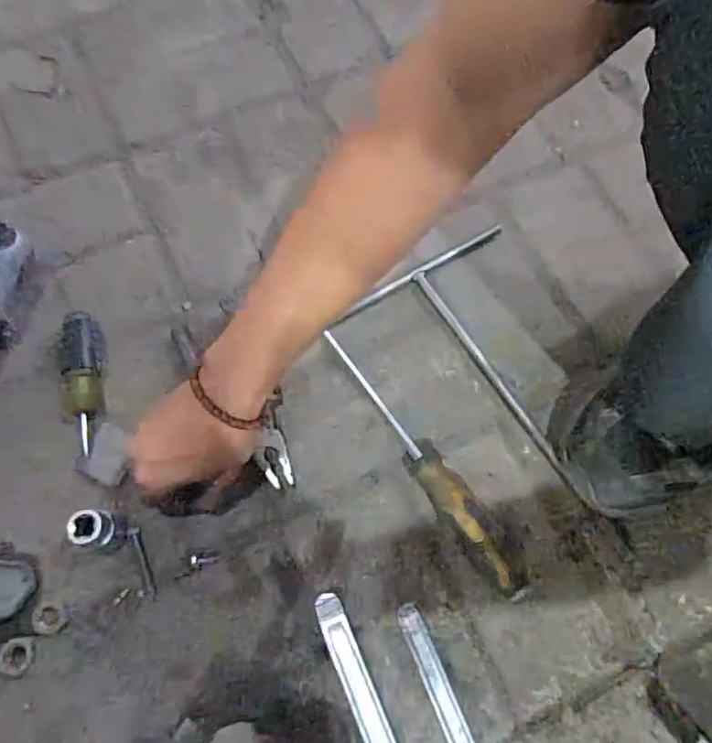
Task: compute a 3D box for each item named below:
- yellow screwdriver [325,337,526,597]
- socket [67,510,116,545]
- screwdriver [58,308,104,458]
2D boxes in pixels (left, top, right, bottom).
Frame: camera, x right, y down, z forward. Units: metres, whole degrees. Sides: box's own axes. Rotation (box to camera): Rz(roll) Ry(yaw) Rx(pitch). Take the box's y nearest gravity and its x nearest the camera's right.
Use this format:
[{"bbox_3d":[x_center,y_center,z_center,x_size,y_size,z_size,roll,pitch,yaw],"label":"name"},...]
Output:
[{"bbox_3d":[0.057,0.067,0.488,0.039,0.037,0.254,-30,71,-12],"label":"yellow screwdriver"},{"bbox_3d":[-0.198,0.122,0.457,0.029,0.043,0.027,0,66,-1],"label":"socket"},{"bbox_3d":[-0.239,0.010,0.518,0.036,0.031,0.127,-7,68,-3],"label":"screwdriver"}]

